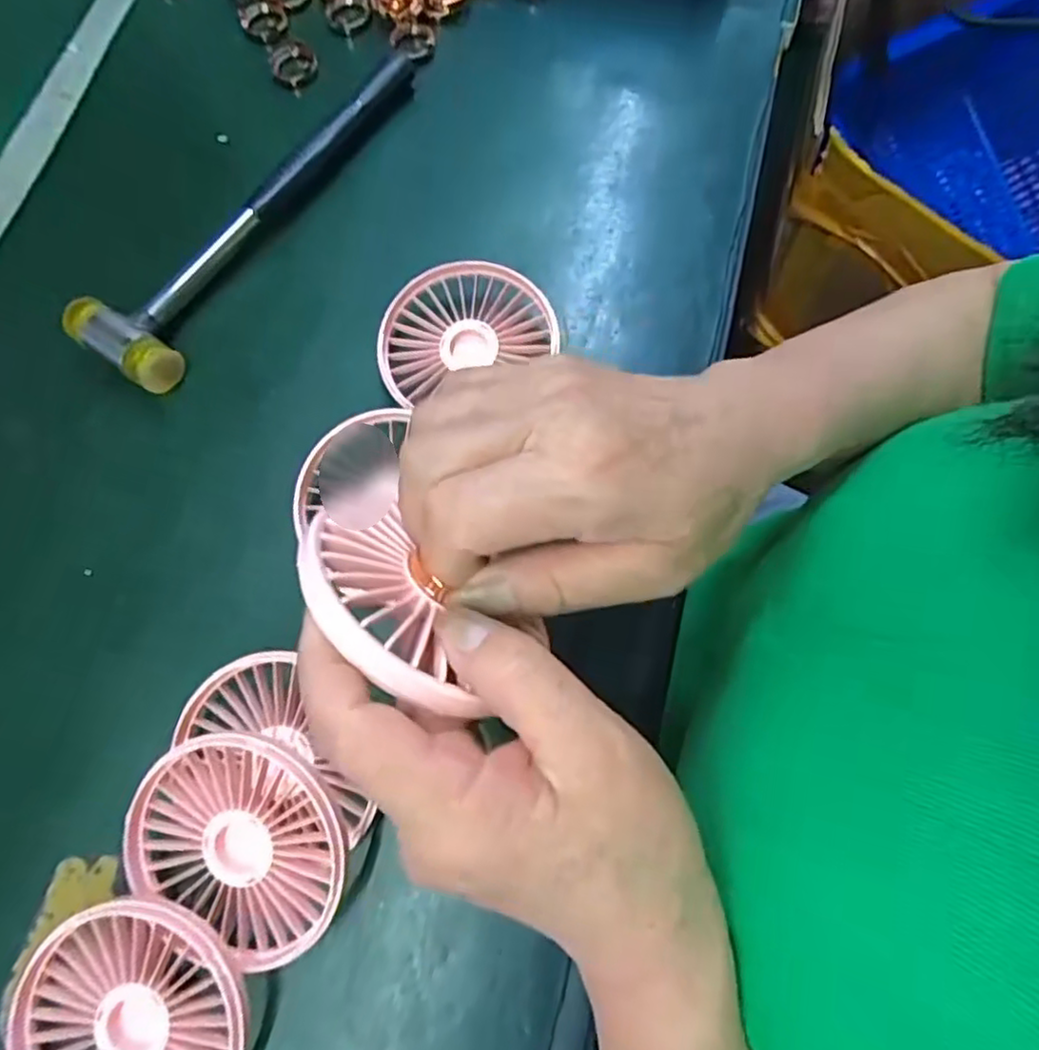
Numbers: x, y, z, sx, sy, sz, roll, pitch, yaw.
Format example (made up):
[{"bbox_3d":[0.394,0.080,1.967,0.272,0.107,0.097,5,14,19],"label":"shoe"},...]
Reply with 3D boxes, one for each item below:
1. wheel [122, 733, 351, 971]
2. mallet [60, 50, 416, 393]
[{"bbox_3d":[-0.106,0.121,0.264,0.085,0.017,0.079,1,95,7],"label":"wheel"},{"bbox_3d":[-0.143,-0.178,0.372,0.064,0.021,0.237,31,75,12],"label":"mallet"}]

